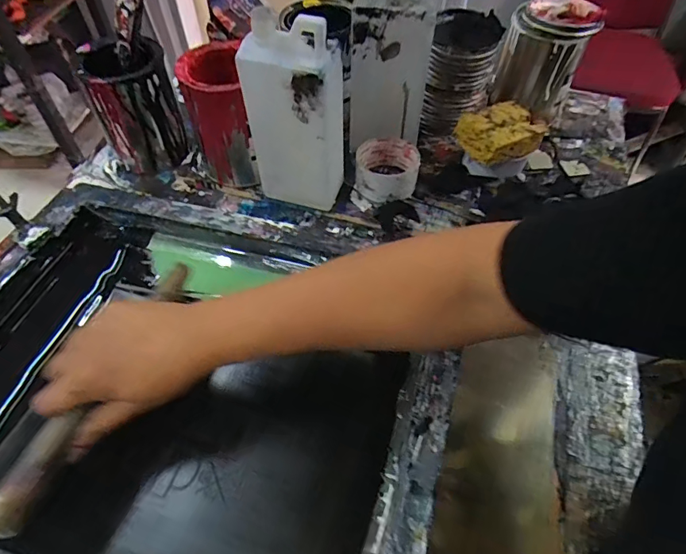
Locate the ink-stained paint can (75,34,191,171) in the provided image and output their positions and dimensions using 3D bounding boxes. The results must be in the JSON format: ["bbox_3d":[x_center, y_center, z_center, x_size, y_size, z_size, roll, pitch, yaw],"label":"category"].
[{"bbox_3d":[-0.274,-0.230,0.603,0.099,0.145,0.089,-22,57,-16],"label":"ink-stained paint can"}]

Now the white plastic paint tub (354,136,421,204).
[{"bbox_3d":[0.057,-0.141,0.587,0.080,0.053,0.081,1,54,-1],"label":"white plastic paint tub"}]

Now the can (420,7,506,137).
[{"bbox_3d":[0.156,-0.291,0.633,0.088,0.136,0.100,1,54,-1],"label":"can"}]

